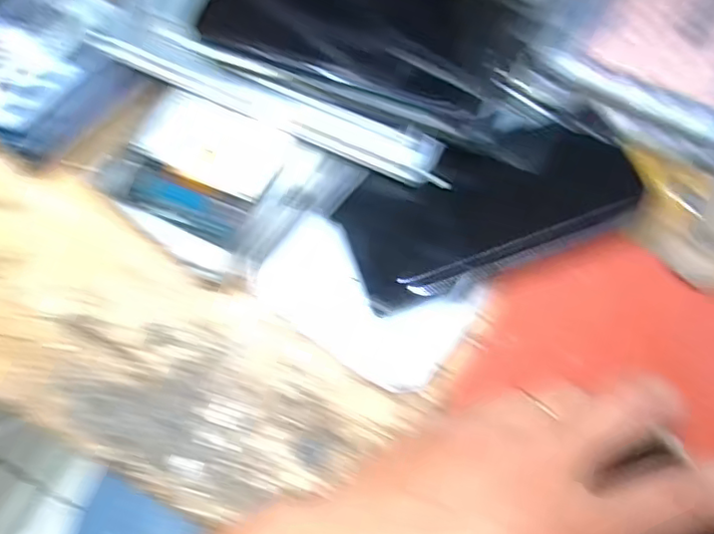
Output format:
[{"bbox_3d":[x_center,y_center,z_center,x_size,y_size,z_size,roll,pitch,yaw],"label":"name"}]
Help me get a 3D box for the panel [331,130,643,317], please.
[{"bbox_3d":[0.066,-0.029,0.301,0.141,0.012,0.067,-16,71,7],"label":"panel"}]

